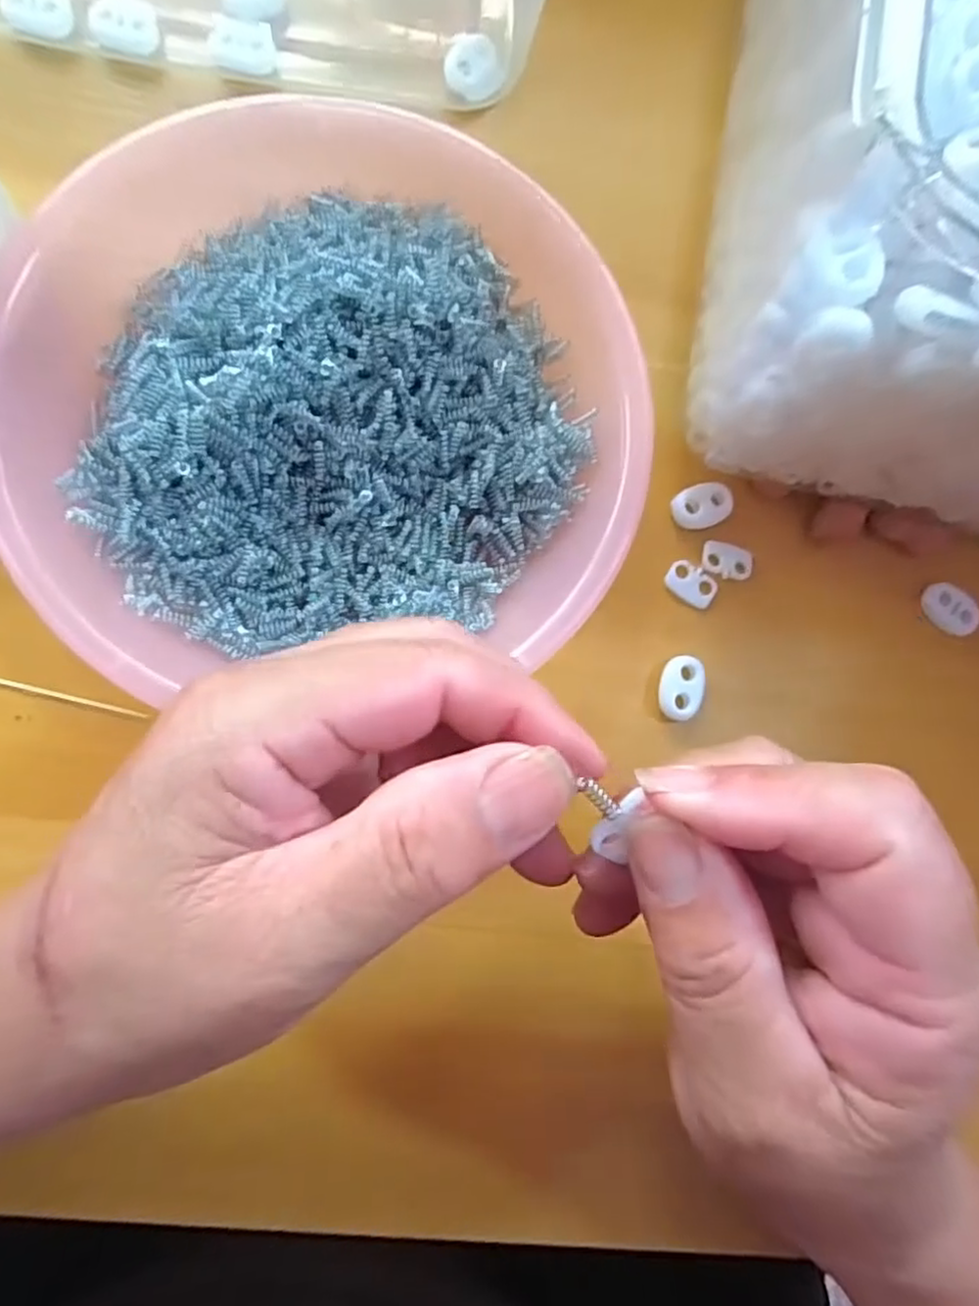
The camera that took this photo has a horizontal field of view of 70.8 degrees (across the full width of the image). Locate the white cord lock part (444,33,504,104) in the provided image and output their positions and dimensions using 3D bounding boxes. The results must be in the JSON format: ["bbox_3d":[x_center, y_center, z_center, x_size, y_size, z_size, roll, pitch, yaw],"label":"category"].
[{"bbox_3d":[-0.005,-0.215,0.252,0.021,0.010,0.017,8,83,-5],"label":"white cord lock part"}]

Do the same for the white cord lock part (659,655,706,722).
[{"bbox_3d":[0.066,0.012,0.237,0.015,0.006,0.022,8,83,-5],"label":"white cord lock part"}]

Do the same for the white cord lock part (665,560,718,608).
[{"bbox_3d":[0.072,-0.024,0.243,0.019,0.004,0.013,29,81,-2],"label":"white cord lock part"}]

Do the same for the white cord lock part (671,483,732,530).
[{"bbox_3d":[0.076,-0.052,0.245,0.021,0.005,0.015,-26,87,-8],"label":"white cord lock part"}]

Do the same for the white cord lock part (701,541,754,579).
[{"bbox_3d":[0.085,-0.033,0.244,0.018,0.004,0.012,12,82,-4],"label":"white cord lock part"}]

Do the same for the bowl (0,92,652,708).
[{"bbox_3d":[-0.049,-0.079,0.217,0.189,0.037,0.176,-5,84,-6],"label":"bowl"}]

